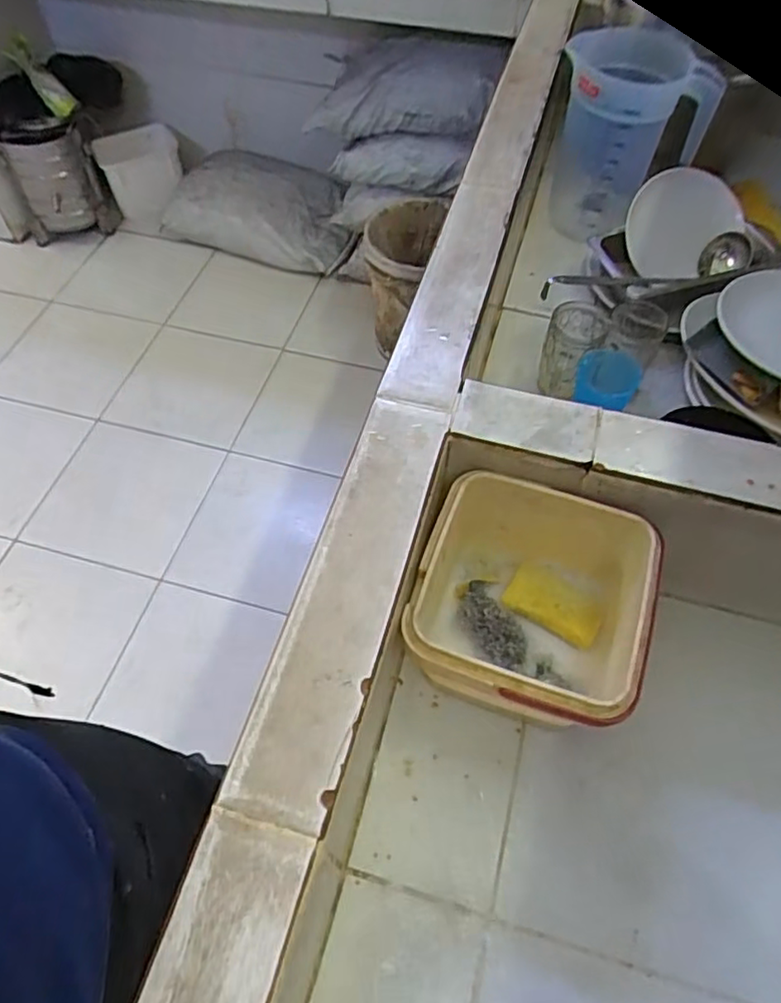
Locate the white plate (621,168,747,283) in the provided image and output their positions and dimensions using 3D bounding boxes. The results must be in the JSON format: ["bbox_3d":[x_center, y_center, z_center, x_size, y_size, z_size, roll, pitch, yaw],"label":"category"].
[{"bbox_3d":[0.452,-0.424,0.995,0.162,0.161,0.018,-5,43,18],"label":"white plate"}]

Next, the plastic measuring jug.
[{"bbox_3d":[0.369,-0.563,0.991,0.215,0.258,0.152,16,58,12],"label":"plastic measuring jug"}]

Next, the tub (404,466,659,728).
[{"bbox_3d":[0.135,0.120,0.658,0.207,0.176,0.208,15,59,10],"label":"tub"}]

